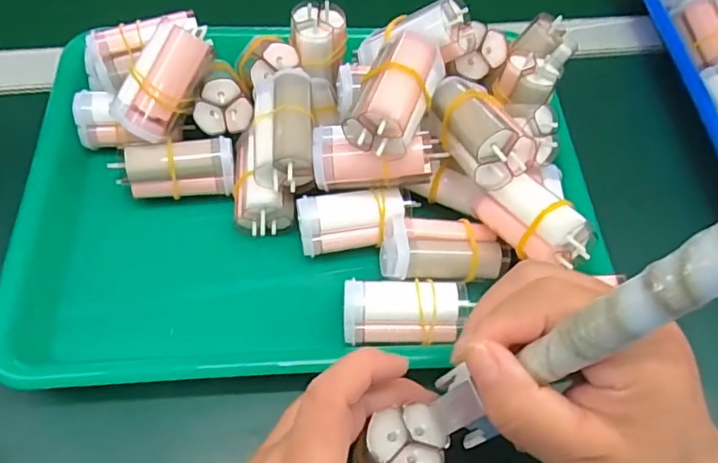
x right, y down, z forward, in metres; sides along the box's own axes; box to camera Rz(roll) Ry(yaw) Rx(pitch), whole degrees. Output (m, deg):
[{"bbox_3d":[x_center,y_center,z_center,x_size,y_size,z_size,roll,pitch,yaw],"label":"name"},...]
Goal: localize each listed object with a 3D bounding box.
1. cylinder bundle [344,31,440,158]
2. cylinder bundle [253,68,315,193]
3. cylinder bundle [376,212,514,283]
[{"bbox_3d":[0.020,-0.070,0.302,0.036,0.034,0.067,24,72,10],"label":"cylinder bundle"},{"bbox_3d":[-0.043,-0.059,0.330,0.034,0.030,0.070,-3,58,-6],"label":"cylinder bundle"},{"bbox_3d":[0.048,0.011,0.322,0.070,0.028,0.036,2,58,-3],"label":"cylinder bundle"}]

